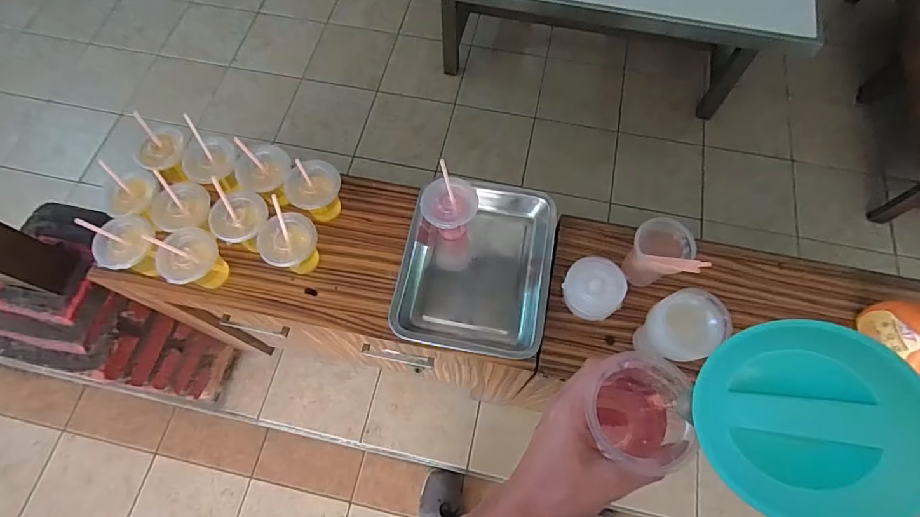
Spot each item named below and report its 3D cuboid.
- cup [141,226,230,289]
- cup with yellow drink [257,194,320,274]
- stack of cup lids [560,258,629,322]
[{"bbox_3d":[-0.430,0.004,0.751,0.084,0.107,0.088,0,67,0],"label":"cup"},{"bbox_3d":[-0.278,-0.030,0.743,0.079,0.148,0.088,33,71,13],"label":"cup with yellow drink"},{"bbox_3d":[0.218,0.048,0.747,0.089,0.042,0.095,-15,68,-6],"label":"stack of cup lids"}]

